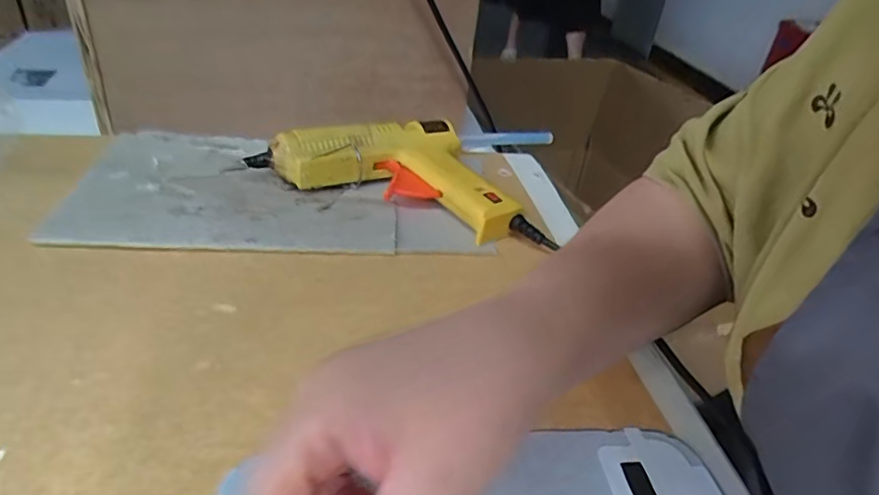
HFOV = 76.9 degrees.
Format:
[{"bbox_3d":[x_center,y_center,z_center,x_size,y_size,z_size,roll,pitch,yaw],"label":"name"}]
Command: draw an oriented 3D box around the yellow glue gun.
[{"bbox_3d":[-0.022,-0.070,0.463,0.230,0.045,0.132,13,33,9],"label":"yellow glue gun"}]

